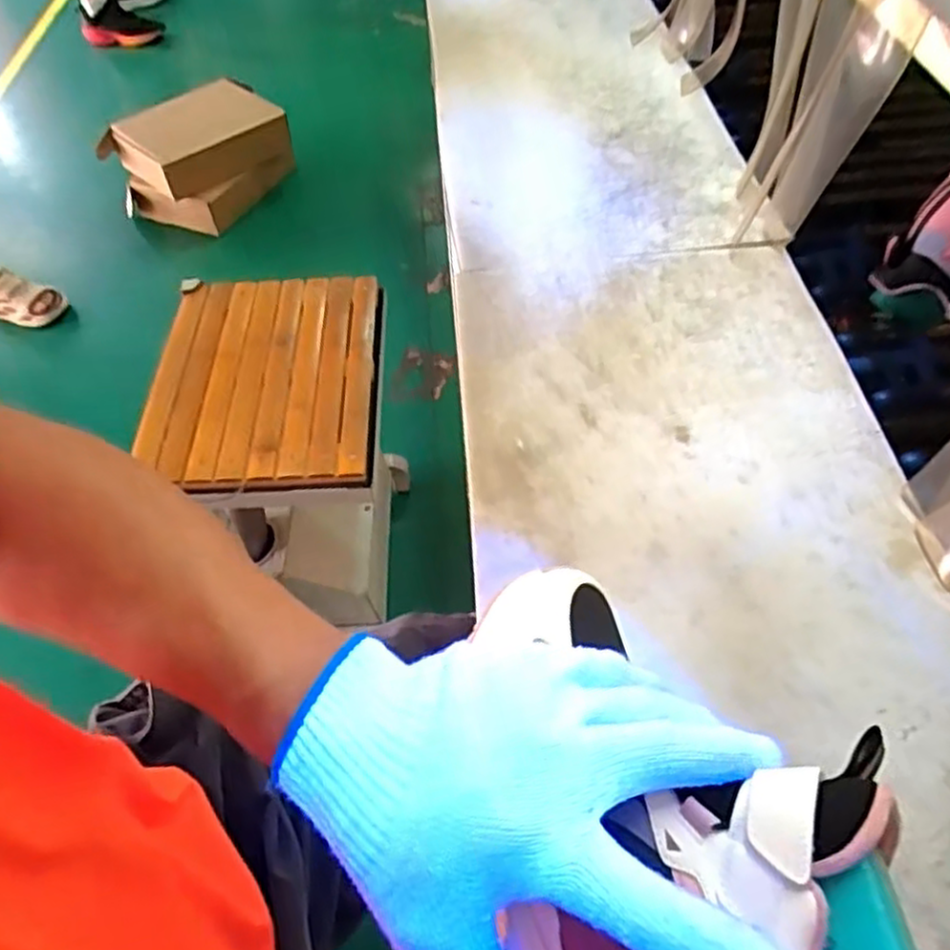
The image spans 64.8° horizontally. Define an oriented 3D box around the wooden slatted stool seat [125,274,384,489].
[{"bbox_3d":[-0.268,-0.131,0.967,0.267,0.038,0.361,-3,52,0],"label":"wooden slatted stool seat"}]

